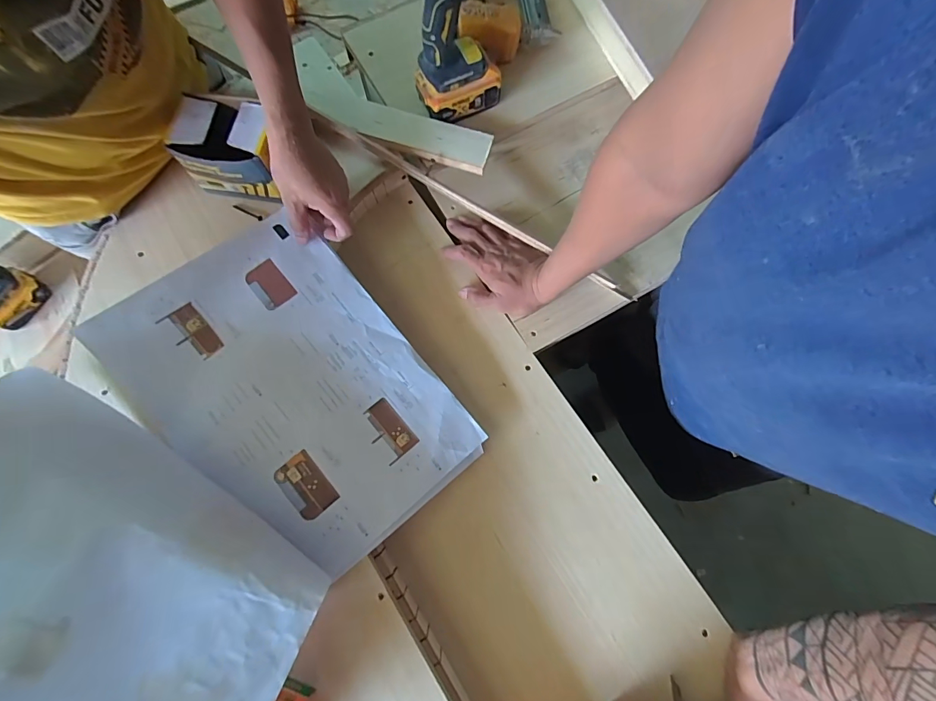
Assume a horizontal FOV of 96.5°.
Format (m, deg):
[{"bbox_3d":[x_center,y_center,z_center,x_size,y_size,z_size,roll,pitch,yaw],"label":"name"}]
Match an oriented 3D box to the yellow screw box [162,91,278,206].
[{"bbox_3d":[-0.304,-0.260,0.549,0.122,0.088,0.089,8,74,2],"label":"yellow screw box"}]

